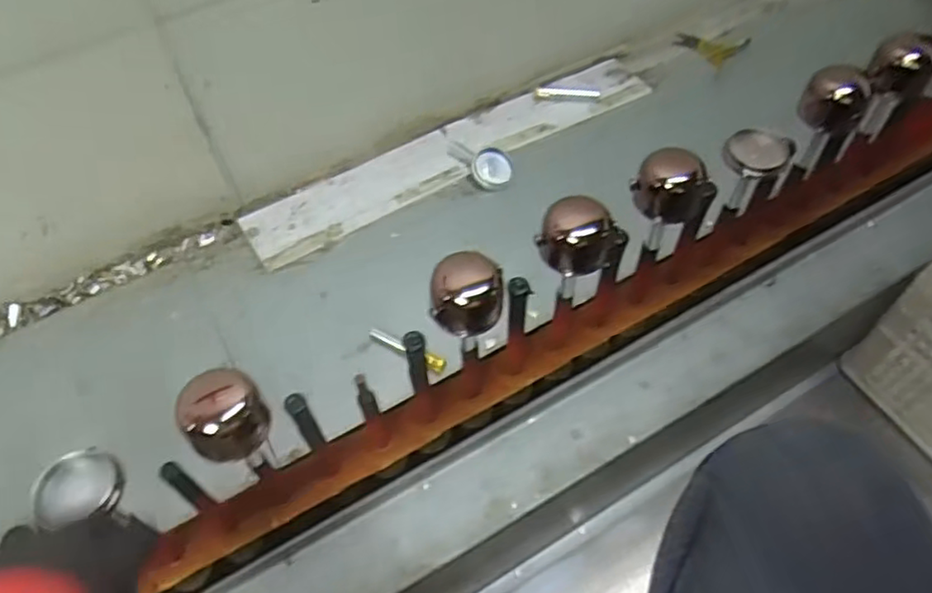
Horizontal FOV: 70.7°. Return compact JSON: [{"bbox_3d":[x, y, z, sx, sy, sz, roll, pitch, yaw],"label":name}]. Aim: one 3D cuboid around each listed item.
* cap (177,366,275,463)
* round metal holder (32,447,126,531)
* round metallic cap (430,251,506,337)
[{"bbox_3d":[-0.166,0.082,0.459,0.053,0.040,0.050,-12,52,-6],"label":"cap"},{"bbox_3d":[-0.258,0.126,0.436,0.055,0.012,0.045,-22,53,-13],"label":"round metal holder"},{"bbox_3d":[0.002,0.000,0.507,0.054,0.043,0.054,-2,52,2],"label":"round metallic cap"}]

